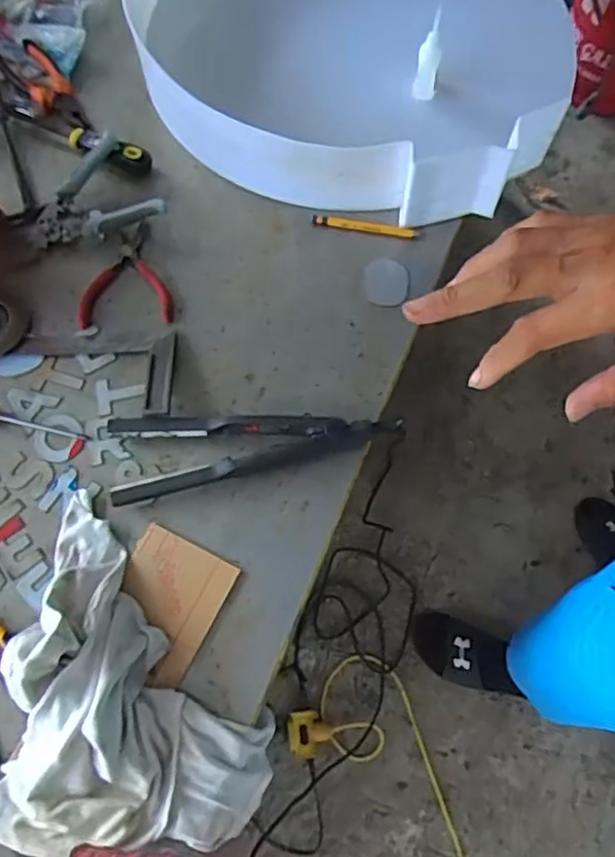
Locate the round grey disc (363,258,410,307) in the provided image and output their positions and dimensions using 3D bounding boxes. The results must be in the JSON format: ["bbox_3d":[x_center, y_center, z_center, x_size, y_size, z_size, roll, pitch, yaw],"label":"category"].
[{"bbox_3d":[0.091,-0.168,0.761,0.051,0.006,0.061,7,70,2],"label":"round grey disc"}]

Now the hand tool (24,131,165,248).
[{"bbox_3d":[-0.264,-0.262,0.782,0.156,0.035,0.129,-34,74,-12],"label":"hand tool"}]

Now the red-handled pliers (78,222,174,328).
[{"bbox_3d":[-0.209,-0.180,0.759,0.102,0.015,0.132,-5,70,-2],"label":"red-handled pliers"}]

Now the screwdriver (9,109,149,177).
[{"bbox_3d":[-0.285,-0.362,0.824,0.202,0.036,0.046,27,72,9],"label":"screwdriver"}]

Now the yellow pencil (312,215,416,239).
[{"bbox_3d":[0.068,-0.240,0.784,0.126,0.010,0.014,8,70,2],"label":"yellow pencil"}]

